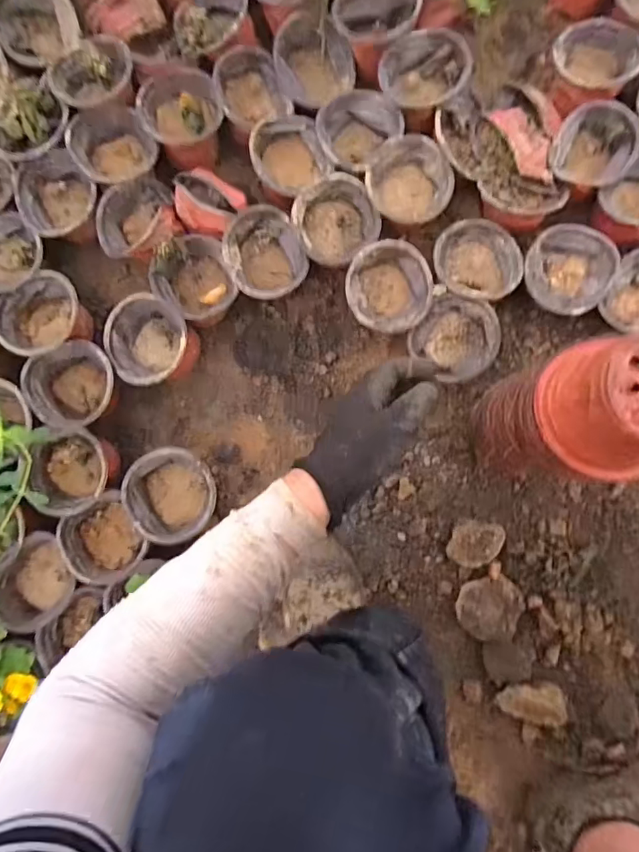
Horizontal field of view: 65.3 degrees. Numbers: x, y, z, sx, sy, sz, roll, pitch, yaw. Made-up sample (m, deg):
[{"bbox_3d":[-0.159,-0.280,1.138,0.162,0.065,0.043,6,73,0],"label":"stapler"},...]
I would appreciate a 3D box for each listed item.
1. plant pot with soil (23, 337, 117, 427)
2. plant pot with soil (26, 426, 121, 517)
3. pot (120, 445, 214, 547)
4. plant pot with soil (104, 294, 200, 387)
[{"bbox_3d":[-0.281,-0.046,0.596,0.093,0.083,0.096,0,83,4],"label":"plant pot with soil"},{"bbox_3d":[-0.285,0.052,0.582,0.089,0.072,0.090,0,83,4],"label":"plant pot with soil"},{"bbox_3d":[-0.166,0.076,0.574,0.093,0.066,0.095,0,83,4],"label":"pot"},{"bbox_3d":[-0.198,-0.097,0.589,0.102,0.075,0.091,40,87,7],"label":"plant pot with soil"}]

